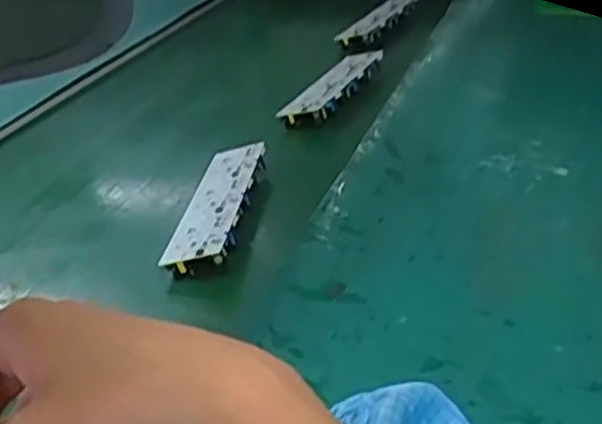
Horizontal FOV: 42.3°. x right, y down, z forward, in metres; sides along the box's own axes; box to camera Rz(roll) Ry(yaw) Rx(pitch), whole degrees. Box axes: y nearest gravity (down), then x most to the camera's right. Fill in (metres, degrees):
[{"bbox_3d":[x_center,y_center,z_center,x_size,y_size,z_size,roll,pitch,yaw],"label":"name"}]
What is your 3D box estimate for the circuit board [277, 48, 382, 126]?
[{"bbox_3d":[0.048,-0.177,1.080,0.053,0.021,0.235,11,33,28],"label":"circuit board"}]

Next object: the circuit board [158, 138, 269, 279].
[{"bbox_3d":[-0.086,-0.011,0.813,0.066,0.026,0.242,0,29,8],"label":"circuit board"}]

